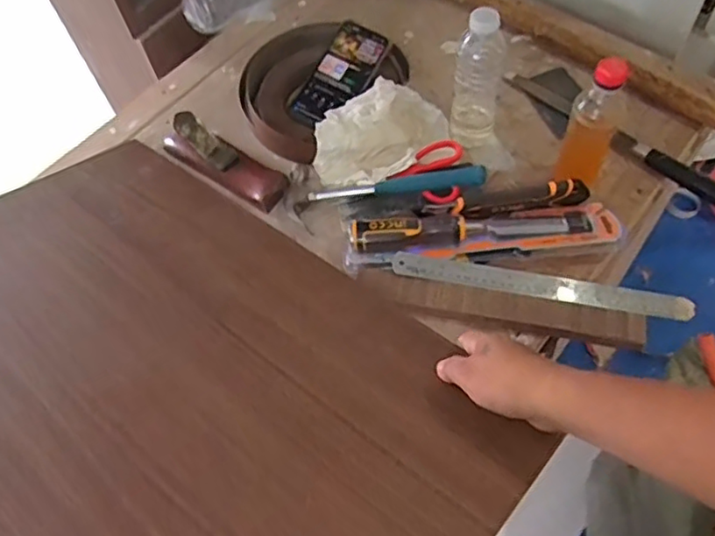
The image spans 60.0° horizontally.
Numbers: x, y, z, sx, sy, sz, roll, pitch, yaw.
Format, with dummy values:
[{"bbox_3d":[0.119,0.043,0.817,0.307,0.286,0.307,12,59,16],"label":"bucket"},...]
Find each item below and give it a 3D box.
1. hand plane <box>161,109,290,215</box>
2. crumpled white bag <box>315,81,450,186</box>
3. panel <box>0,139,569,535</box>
[{"bbox_3d":[-0.179,-0.140,0.796,0.198,0.057,0.056,29,66,19],"label":"hand plane"},{"bbox_3d":[0.032,-0.169,0.807,0.185,0.056,0.135,-23,61,-9],"label":"crumpled white bag"},{"bbox_3d":[-0.169,0.077,0.579,0.629,0.011,0.401,33,50,27],"label":"panel"}]

